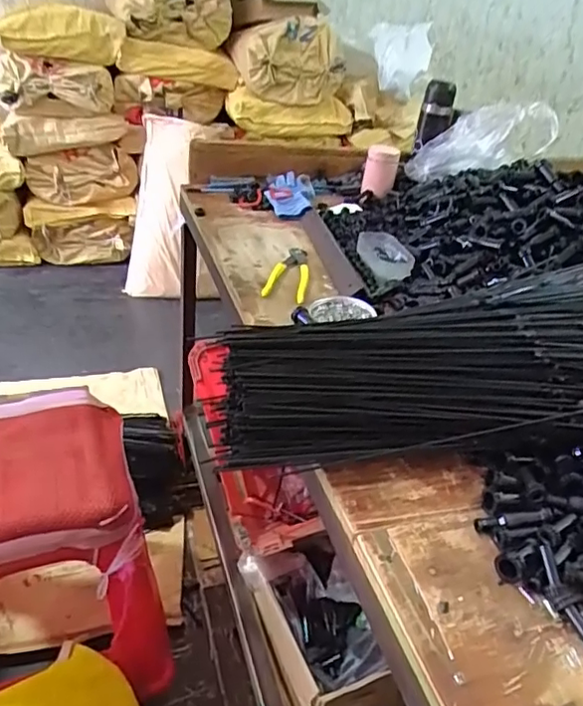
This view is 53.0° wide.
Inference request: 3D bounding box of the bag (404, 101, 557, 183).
[{"bbox_3d":[0.355,-0.403,1.127,0.283,0.103,0.086,-11,25,26],"label":"bag"}]

